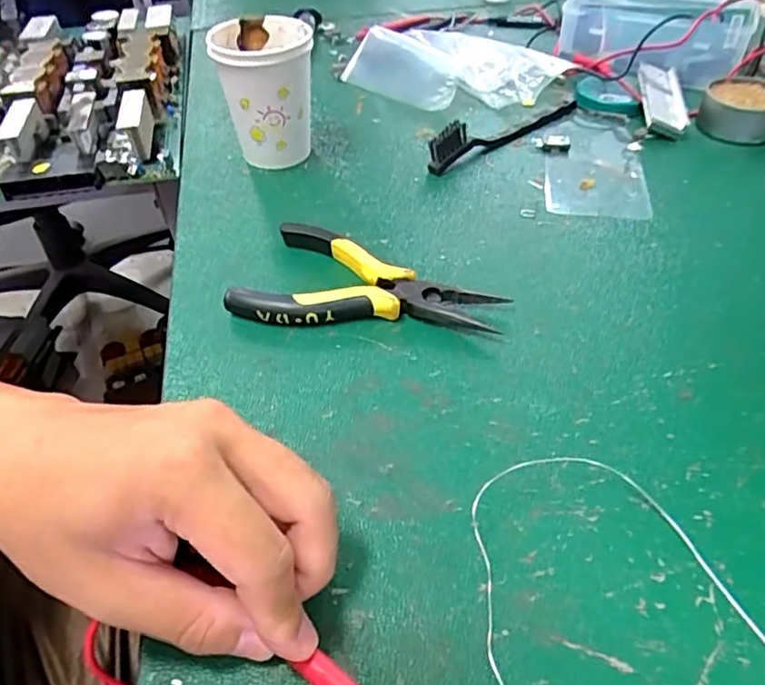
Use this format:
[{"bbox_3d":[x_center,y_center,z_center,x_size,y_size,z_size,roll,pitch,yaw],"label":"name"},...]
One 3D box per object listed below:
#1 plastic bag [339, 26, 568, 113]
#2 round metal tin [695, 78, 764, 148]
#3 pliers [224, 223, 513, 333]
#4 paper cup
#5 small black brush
[{"bbox_3d":[0.063,-0.267,0.576,0.127,0.030,0.175,-35,53,-29],"label":"plastic bag"},{"bbox_3d":[0.289,-0.185,0.483,0.062,0.031,0.053,24,50,24],"label":"round metal tin"},{"bbox_3d":[-0.010,-0.027,0.348,0.144,0.017,0.075,16,48,18],"label":"pliers"},{"bbox_3d":[-0.084,-0.182,0.452,0.066,0.092,0.069,-1,45,1],"label":"paper cup"},{"bbox_3d":[0.103,-0.175,0.479,0.165,0.032,0.013,-29,51,-25],"label":"small black brush"}]

